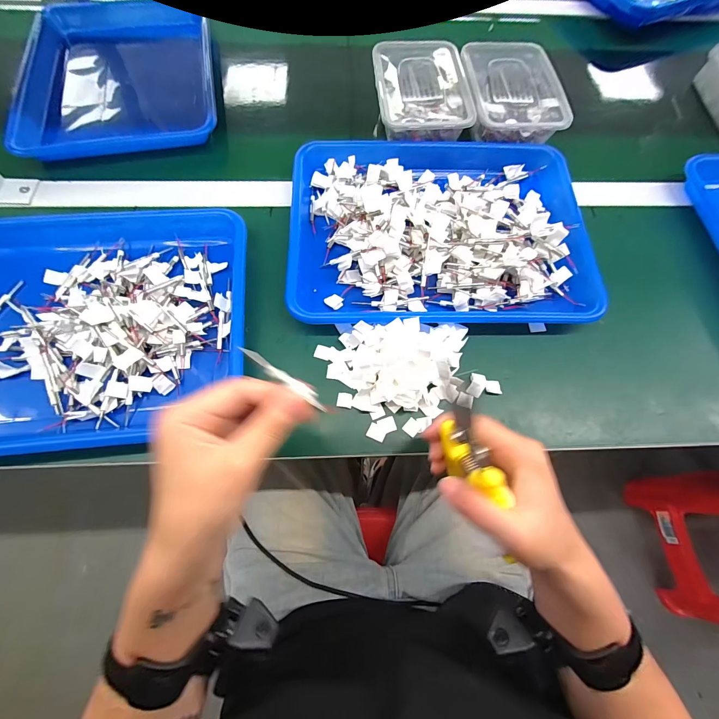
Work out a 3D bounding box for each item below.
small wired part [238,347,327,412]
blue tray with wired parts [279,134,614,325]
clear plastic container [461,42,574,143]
[{"bbox_3d":[-0.044,0.012,0.204,0.063,0.004,0.009,37,70,-23],"label":"small wired part"},{"bbox_3d":[0.089,-0.168,0.386,0.332,0.042,0.272,0,70,-3],"label":"blue tray with wired parts"},{"bbox_3d":[0.196,-0.353,0.448,0.113,0.048,0.165,-1,70,-3],"label":"clear plastic container"}]

